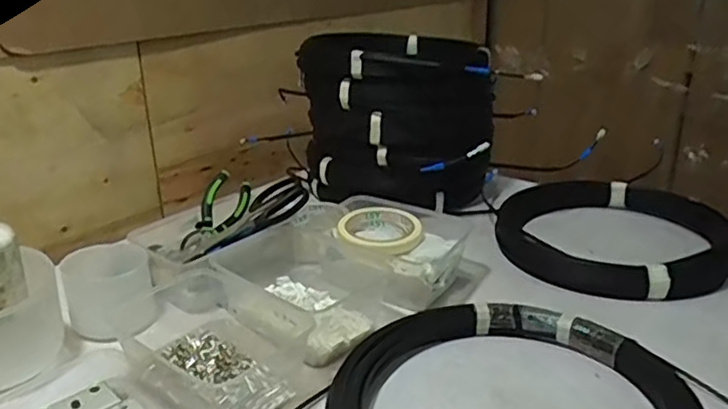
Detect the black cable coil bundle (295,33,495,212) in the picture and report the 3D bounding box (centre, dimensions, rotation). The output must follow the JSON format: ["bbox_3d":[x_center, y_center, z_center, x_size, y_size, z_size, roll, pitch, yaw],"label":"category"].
[{"bbox_3d":[0.052,-0.142,0.966,0.270,0.219,0.278,4,18,9],"label":"black cable coil bundle"}]

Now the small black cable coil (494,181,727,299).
[{"bbox_3d":[0.327,0.032,0.814,0.265,0.053,0.263,10,20,26],"label":"small black cable coil"}]

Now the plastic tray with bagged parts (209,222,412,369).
[{"bbox_3d":[-0.074,0.086,0.693,0.219,0.068,0.153,17,28,42],"label":"plastic tray with bagged parts"}]

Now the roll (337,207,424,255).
[{"bbox_3d":[0.013,0.033,0.742,0.104,0.021,0.105,1,18,0],"label":"roll"}]

